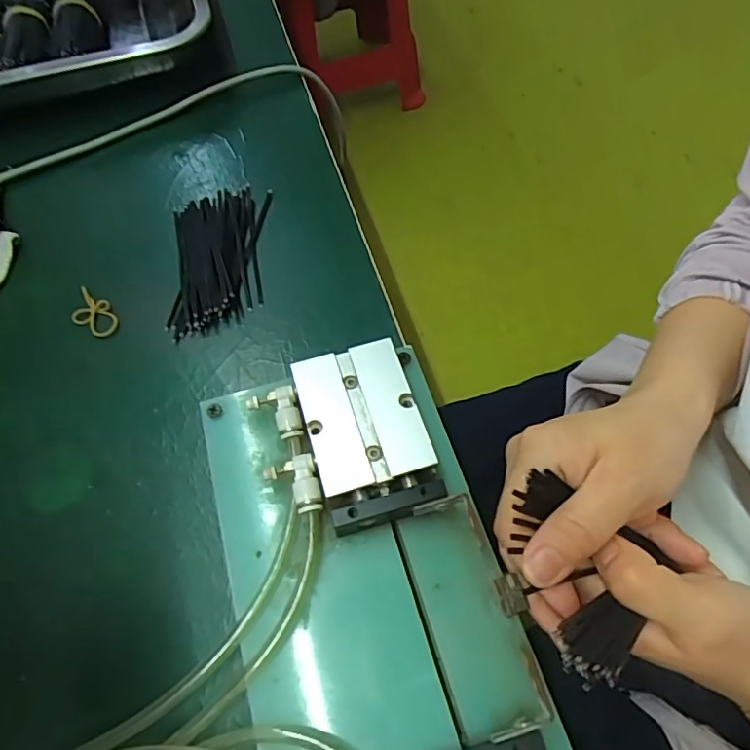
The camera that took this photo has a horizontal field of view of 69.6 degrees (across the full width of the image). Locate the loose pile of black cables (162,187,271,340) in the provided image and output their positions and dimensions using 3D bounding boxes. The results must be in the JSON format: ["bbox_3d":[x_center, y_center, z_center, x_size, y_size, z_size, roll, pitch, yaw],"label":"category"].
[{"bbox_3d":[-0.100,-0.075,0.346,0.060,0.008,0.109,-5,63,-1],"label":"loose pile of black cables"}]

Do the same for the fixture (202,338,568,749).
[{"bbox_3d":[0.003,0.114,0.230,0.117,0.038,0.265,-17,64,-7],"label":"fixture"}]

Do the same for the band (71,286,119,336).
[{"bbox_3d":[-0.173,-0.038,0.332,0.036,0.005,0.021,28,67,15],"label":"band"}]

